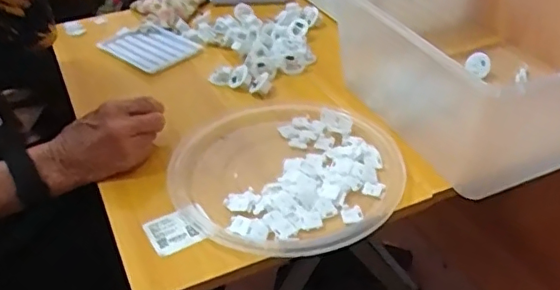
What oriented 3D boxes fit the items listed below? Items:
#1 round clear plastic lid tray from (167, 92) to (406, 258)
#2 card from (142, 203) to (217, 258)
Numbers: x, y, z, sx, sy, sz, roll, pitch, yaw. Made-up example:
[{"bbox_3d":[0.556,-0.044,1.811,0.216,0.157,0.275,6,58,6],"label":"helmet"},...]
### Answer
[{"bbox_3d":[0.000,0.016,0.622,0.231,0.032,0.277,-16,39,-17],"label":"round clear plastic lid tray"},{"bbox_3d":[-0.095,0.080,0.542,0.059,0.006,0.046,-19,48,-27],"label":"card"}]

